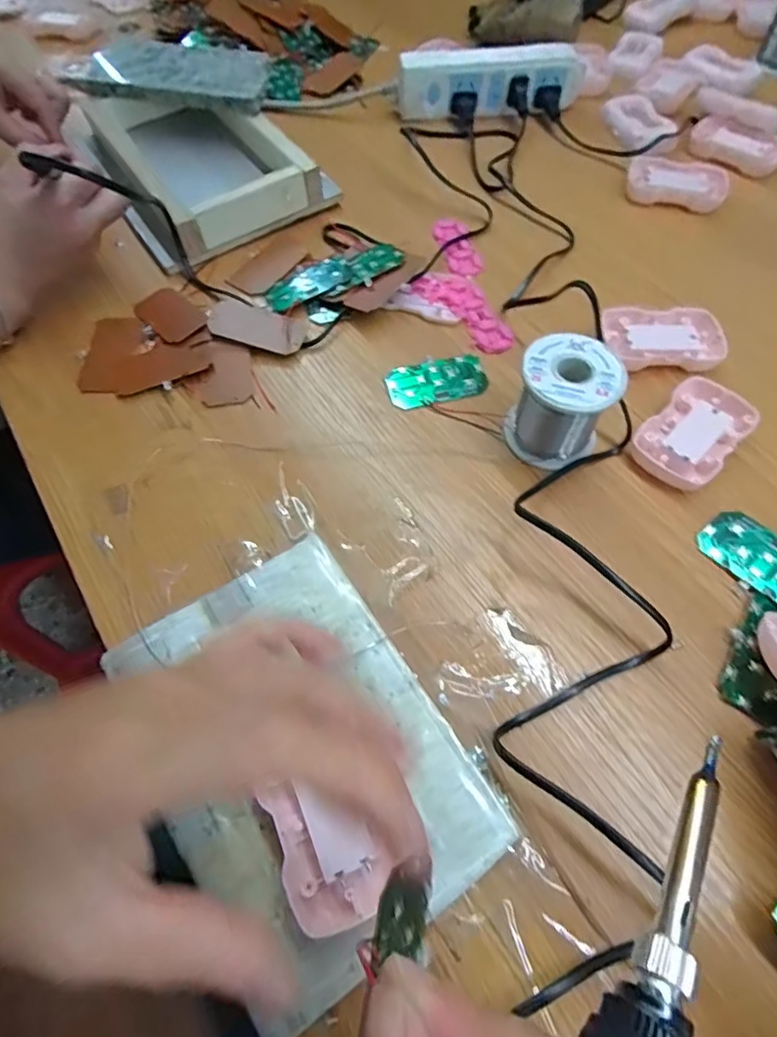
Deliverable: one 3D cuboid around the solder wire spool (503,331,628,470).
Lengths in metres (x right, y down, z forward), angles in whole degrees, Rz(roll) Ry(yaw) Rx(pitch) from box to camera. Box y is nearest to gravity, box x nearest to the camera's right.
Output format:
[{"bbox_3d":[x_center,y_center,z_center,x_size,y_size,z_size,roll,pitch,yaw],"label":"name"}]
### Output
[{"bbox_3d":[0.113,-0.076,0.358,0.060,0.062,0.058,30,66,17],"label":"solder wire spool"}]

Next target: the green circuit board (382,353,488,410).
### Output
[{"bbox_3d":[0.036,-0.102,0.408,0.074,0.007,0.038,-16,61,-8],"label":"green circuit board"}]

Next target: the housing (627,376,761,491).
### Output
[{"bbox_3d":[0.209,-0.060,0.374,0.089,0.012,0.055,-41,67,-19],"label":"housing"}]

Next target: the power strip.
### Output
[{"bbox_3d":[0.109,-0.459,0.573,0.197,0.050,0.035,-7,61,-3],"label":"power strip"}]

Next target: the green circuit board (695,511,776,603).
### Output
[{"bbox_3d":[0.227,0.025,0.328,0.036,0.009,0.073,-36,66,-17],"label":"green circuit board"}]

